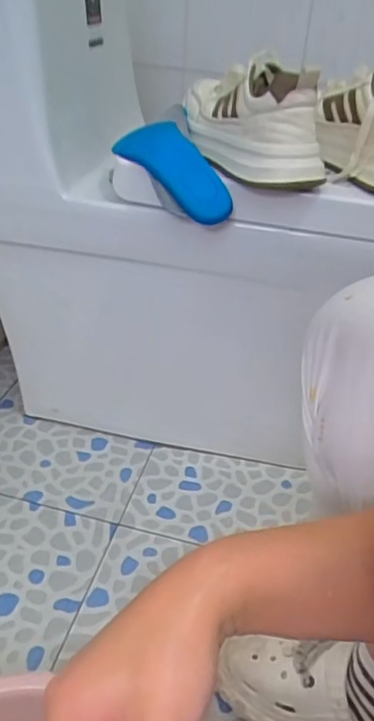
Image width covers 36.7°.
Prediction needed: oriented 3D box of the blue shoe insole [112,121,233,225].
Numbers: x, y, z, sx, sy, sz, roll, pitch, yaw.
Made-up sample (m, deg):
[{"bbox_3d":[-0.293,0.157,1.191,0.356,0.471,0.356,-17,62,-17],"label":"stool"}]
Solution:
[{"bbox_3d":[-0.023,-0.238,0.681,0.079,0.044,0.208,-17,55,-28],"label":"blue shoe insole"}]

